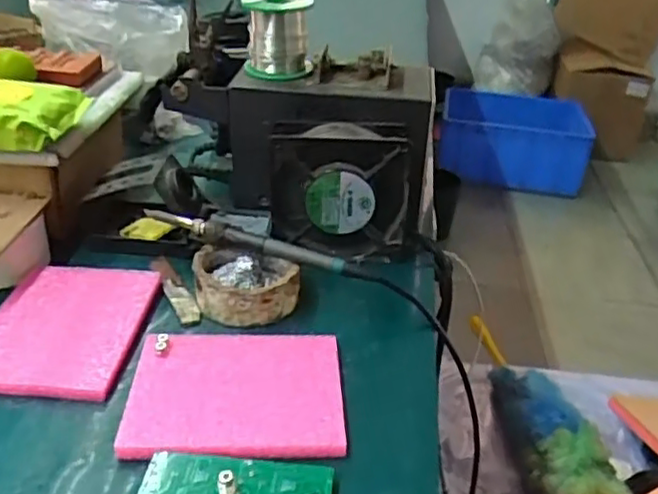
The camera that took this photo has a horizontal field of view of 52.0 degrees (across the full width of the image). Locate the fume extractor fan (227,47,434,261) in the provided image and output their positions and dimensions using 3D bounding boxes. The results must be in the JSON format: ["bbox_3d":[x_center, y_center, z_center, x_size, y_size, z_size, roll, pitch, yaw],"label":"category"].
[{"bbox_3d":[0.002,-0.076,0.607,0.180,0.143,0.109,1,31,-6],"label":"fume extractor fan"}]

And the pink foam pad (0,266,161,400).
[{"bbox_3d":[-0.196,0.055,0.505,0.109,0.012,0.144,5,31,1],"label":"pink foam pad"}]

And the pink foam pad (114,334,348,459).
[{"bbox_3d":[-0.060,0.094,0.449,0.136,0.011,0.112,1,31,-6],"label":"pink foam pad"}]

